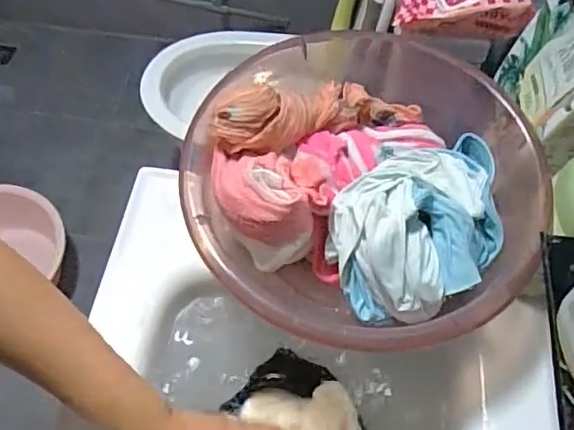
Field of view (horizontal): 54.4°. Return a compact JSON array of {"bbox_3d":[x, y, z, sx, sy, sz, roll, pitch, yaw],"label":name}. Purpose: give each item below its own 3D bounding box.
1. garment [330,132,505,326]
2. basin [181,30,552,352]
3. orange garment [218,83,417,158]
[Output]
[{"bbox_3d":[0.135,0.009,0.539,0.194,0.080,0.141,-28,64,-16],"label":"garment"},{"bbox_3d":[0.084,-0.019,0.567,0.317,0.154,0.338,1,60,-1],"label":"basin"},{"bbox_3d":[0.033,-0.112,0.592,0.246,0.058,0.065,-13,59,-33],"label":"orange garment"}]

